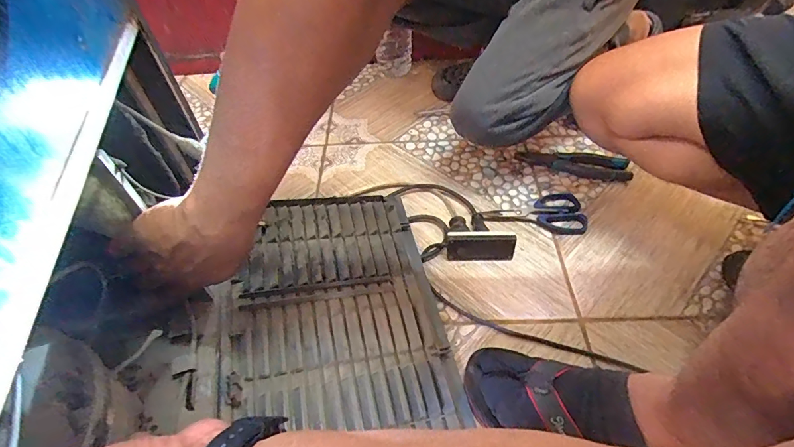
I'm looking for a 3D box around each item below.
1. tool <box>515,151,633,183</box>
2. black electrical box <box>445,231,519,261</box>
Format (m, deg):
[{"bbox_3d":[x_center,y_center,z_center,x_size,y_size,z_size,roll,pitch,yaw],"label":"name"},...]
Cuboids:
[{"bbox_3d":[0.329,-0.117,0.753,0.196,0.012,0.074,17,53,17],"label":"tool"},{"bbox_3d":[0.126,0.034,0.614,0.101,0.047,0.026,-2,50,2],"label":"black electrical box"}]

